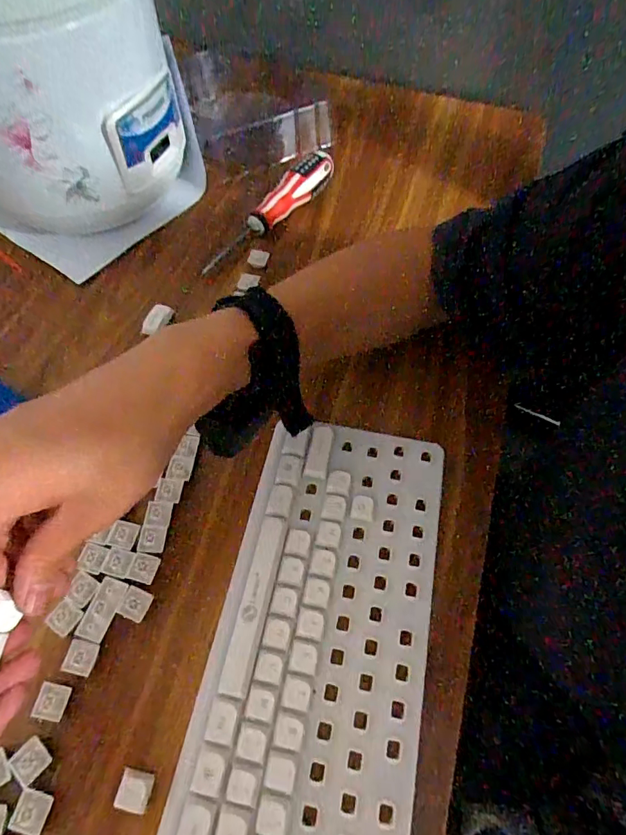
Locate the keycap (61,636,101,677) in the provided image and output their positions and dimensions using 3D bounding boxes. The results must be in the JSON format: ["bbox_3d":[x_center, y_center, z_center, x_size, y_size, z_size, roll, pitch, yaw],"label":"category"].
[{"bbox_3d":[-0.141,0.144,0.279,0.016,0.005,0.018,13,62,5],"label":"keycap"}]

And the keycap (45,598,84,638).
[{"bbox_3d":[-0.156,0.126,0.291,0.017,0.008,0.018,33,65,15],"label":"keycap"}]

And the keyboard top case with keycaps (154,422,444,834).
[{"bbox_3d":[-0.010,0.188,0.257,0.128,0.021,0.403,12,62,7],"label":"keyboard top case with keycaps"}]

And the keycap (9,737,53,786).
[{"bbox_3d":[-0.156,0.188,0.254,0.017,0.004,0.016,36,66,16],"label":"keycap"}]

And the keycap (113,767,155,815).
[{"bbox_3d":[-0.096,0.203,0.253,0.017,0.011,0.017,12,62,5],"label":"keycap"}]

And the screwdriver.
[{"bbox_3d":[-0.037,-0.204,0.452,0.025,0.034,0.179,35,66,16],"label":"screwdriver"}]

